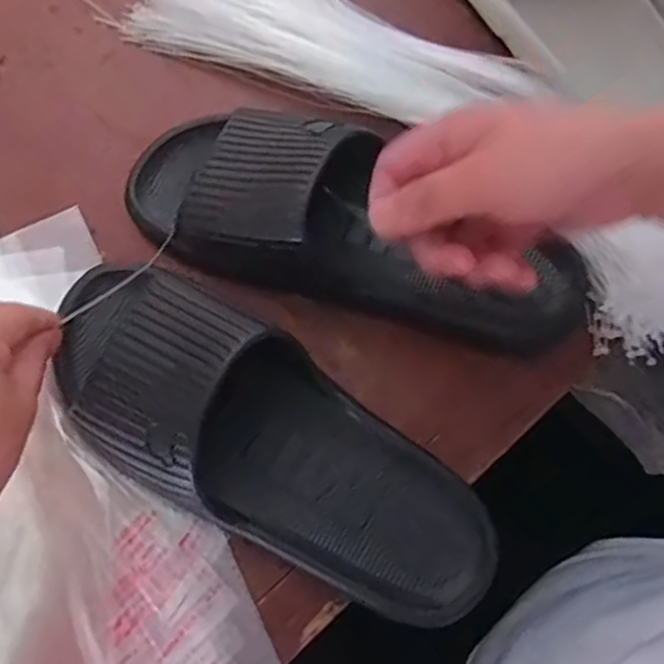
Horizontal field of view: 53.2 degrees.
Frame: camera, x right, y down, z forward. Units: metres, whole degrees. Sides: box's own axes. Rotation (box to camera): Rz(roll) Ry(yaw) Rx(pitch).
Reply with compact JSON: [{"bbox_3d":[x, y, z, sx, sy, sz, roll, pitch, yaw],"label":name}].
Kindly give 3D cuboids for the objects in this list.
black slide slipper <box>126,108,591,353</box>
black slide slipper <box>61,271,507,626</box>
[{"bbox_3d":[0.012,-0.061,0.377,0.280,0.075,0.099,24,74,7],"label":"black slide slipper"},{"bbox_3d":[-0.040,0.058,0.358,0.272,0.061,0.103,37,76,10],"label":"black slide slipper"}]

